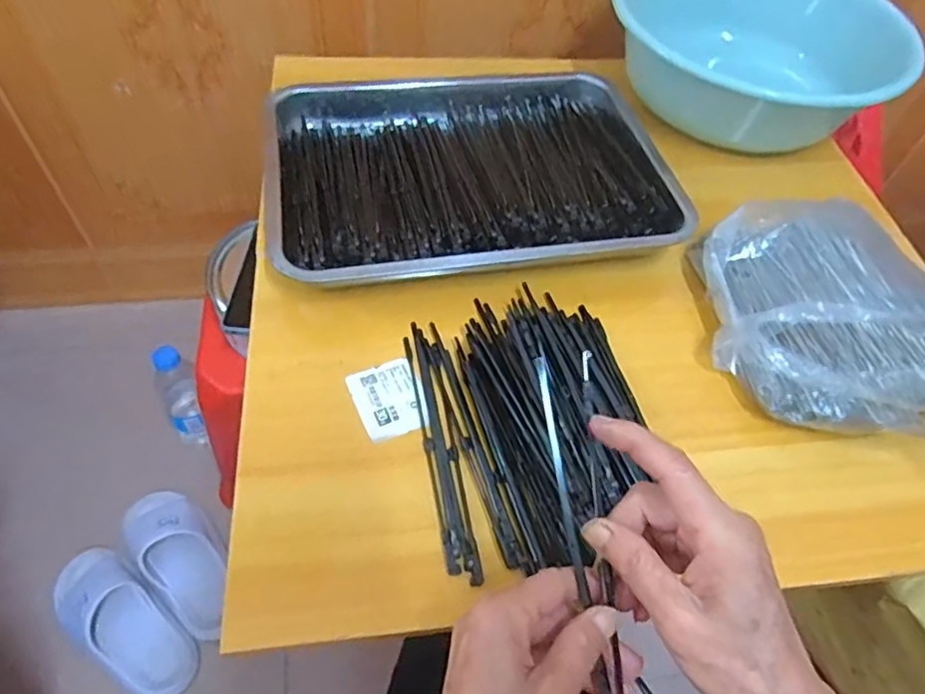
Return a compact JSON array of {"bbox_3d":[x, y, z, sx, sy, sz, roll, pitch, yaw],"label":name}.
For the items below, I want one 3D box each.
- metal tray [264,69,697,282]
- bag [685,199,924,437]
[{"bbox_3d":[-0.001,-0.177,0.554,0.340,0.039,0.301,-7,56,-10],"label":"metal tray"},{"bbox_3d":[0.304,-0.008,0.472,0.214,0.056,0.252,-12,57,-13],"label":"bag"}]

